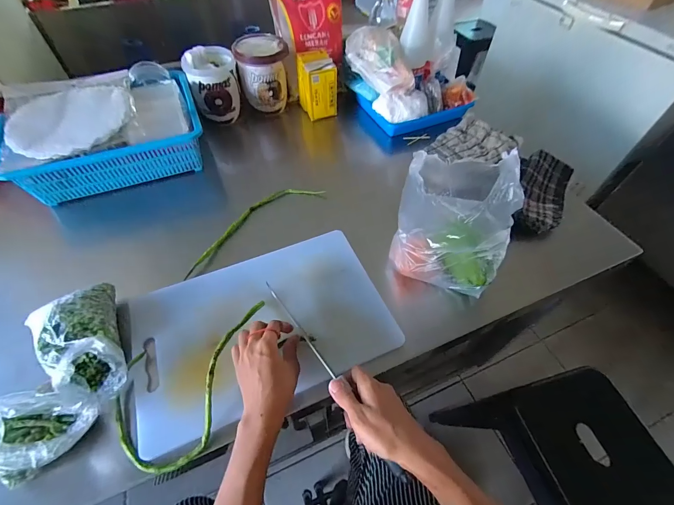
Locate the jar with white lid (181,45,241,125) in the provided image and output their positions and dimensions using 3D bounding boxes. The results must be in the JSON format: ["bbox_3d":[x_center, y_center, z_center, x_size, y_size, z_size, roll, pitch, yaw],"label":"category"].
[{"bbox_3d":[-0.283,-0.389,0.753,0.105,0.132,0.103,-14,55,-10],"label":"jar with white lid"}]

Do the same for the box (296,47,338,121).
[{"bbox_3d":[-0.047,-0.399,0.774,0.070,0.124,0.087,-17,56,-13],"label":"box"}]

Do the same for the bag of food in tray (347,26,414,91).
[{"bbox_3d":[0.092,-0.436,0.727,0.115,0.081,0.152,-16,56,-12],"label":"bag of food in tray"}]

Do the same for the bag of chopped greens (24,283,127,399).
[{"bbox_3d":[-0.326,0.111,0.411,0.078,0.068,0.152,-28,59,-19],"label":"bag of chopped greens"}]

